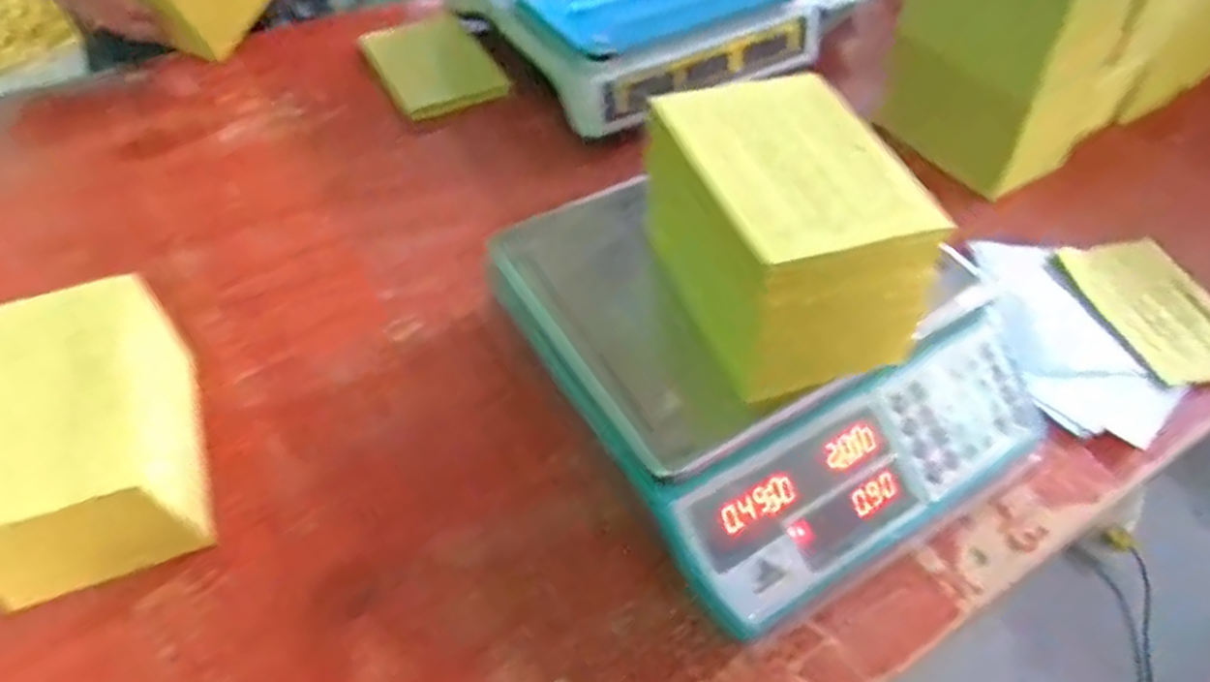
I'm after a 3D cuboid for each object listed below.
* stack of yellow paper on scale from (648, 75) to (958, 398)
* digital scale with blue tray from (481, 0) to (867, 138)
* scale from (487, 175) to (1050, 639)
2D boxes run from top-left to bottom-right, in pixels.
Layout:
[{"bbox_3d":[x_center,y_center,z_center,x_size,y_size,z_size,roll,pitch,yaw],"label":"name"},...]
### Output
[{"bbox_3d":[0.110,-0.071,0.486,0.121,0.117,0.173,-19,56,-18],"label":"stack of yellow paper on scale"},{"bbox_3d":[0.067,-0.360,0.818,0.349,0.100,0.227,-27,59,-23],"label":"digital scale with blue tray"},{"bbox_3d":[0.121,0.007,0.535,0.304,0.090,0.291,-24,58,-22],"label":"scale"}]

